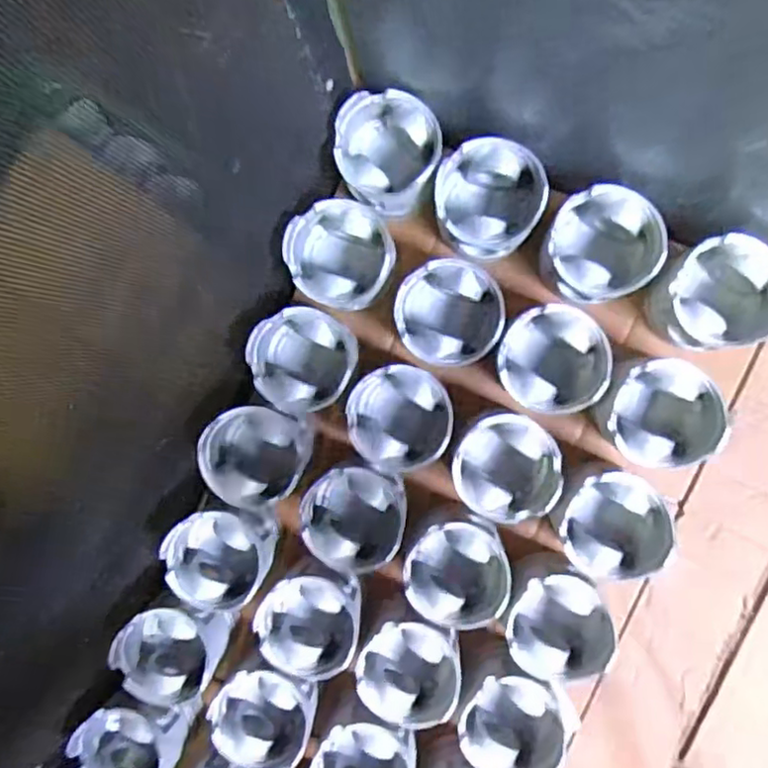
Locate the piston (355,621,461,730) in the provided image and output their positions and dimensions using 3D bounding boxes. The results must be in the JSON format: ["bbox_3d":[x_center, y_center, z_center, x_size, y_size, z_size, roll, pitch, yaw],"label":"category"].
[{"bbox_3d":[0.024,0.260,0.595,0.093,0.064,0.092,0,92,7],"label":"piston"}]

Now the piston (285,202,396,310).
[{"bbox_3d":[-0.036,-0.117,0.588,0.092,0.076,0.092,0,92,7],"label":"piston"}]

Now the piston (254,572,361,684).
[{"bbox_3d":[-0.068,0.221,0.599,0.095,0.058,0.096,18,94,6],"label":"piston"}]

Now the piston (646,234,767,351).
[{"bbox_3d":[0.290,-0.077,0.565,0.095,0.078,0.089,-13,90,7],"label":"piston"}]

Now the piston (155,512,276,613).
[{"bbox_3d":[-0.150,0.163,0.601,0.093,0.071,0.086,0,92,7],"label":"piston"}]

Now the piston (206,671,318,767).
[{"bbox_3d":[-0.110,0.308,0.601,0.088,0.055,0.085,40,96,4],"label":"piston"}]

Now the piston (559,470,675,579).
[{"bbox_3d":[0.210,0.126,0.582,0.083,0.084,0.089,0,92,7],"label":"piston"}]

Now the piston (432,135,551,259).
[{"bbox_3d":[0.095,-0.163,0.571,0.093,0.063,0.097,1,92,7],"label":"piston"}]

